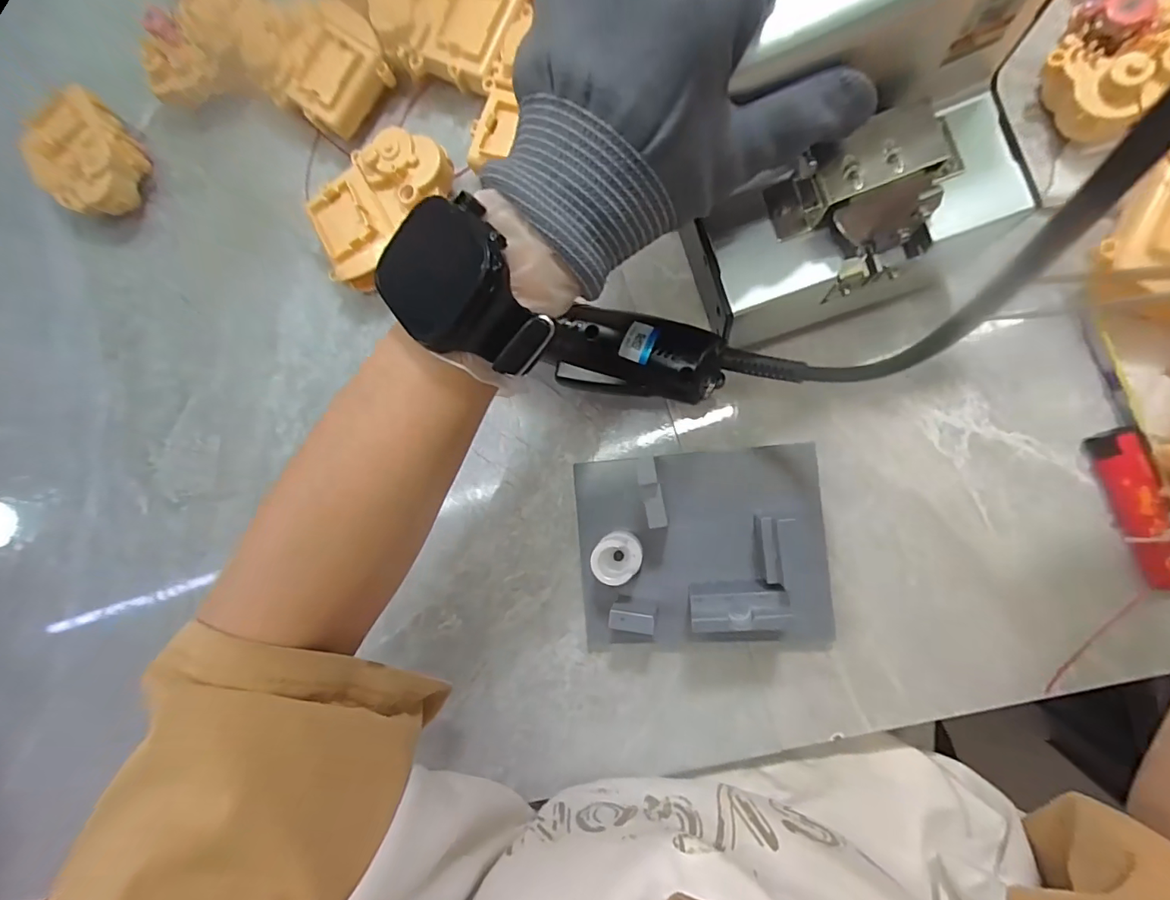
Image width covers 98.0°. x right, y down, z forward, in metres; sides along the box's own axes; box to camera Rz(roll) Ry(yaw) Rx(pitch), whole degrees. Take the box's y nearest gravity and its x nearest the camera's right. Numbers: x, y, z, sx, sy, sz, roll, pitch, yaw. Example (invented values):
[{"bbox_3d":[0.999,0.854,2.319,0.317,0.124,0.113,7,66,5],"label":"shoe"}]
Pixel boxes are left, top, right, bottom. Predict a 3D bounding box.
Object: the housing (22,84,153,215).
[{"bbox_3d":[-0.361,-0.216,0.374,0.058,0.041,0.083,25,93,5],"label":"housing"}]

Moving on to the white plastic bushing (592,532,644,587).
[{"bbox_3d":[0.018,0.059,0.283,0.026,0.029,0.024,-1,87,12],"label":"white plastic bushing"}]

